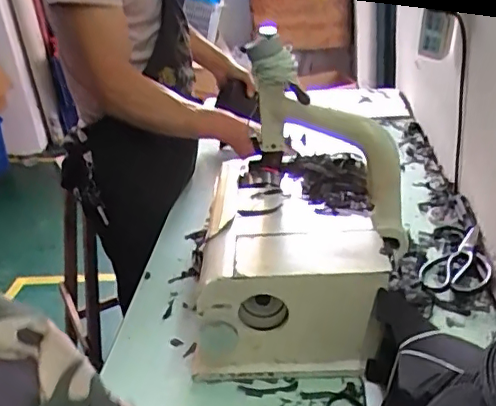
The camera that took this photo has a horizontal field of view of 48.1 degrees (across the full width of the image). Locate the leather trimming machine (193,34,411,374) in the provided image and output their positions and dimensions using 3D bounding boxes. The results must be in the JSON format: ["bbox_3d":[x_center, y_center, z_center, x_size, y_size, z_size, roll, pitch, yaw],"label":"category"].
[{"bbox_3d":[0.059,0.005,0.726,0.262,0.328,0.295,-3,28,9],"label":"leather trimming machine"}]

